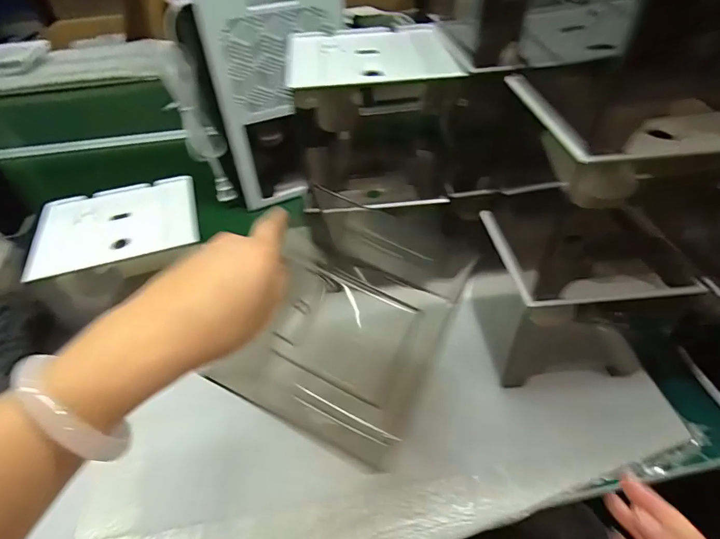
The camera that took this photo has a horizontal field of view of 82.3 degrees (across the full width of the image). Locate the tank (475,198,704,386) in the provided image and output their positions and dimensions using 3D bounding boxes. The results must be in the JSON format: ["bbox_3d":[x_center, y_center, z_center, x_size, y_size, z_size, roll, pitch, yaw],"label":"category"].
[{"bbox_3d":[0.232,0.027,0.445,0.186,0.157,0.131,-6,44,-2],"label":"tank"}]

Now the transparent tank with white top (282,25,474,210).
[{"bbox_3d":[0.015,-0.167,0.466,0.163,0.153,0.131,-4,44,-1],"label":"transparent tank with white top"}]

